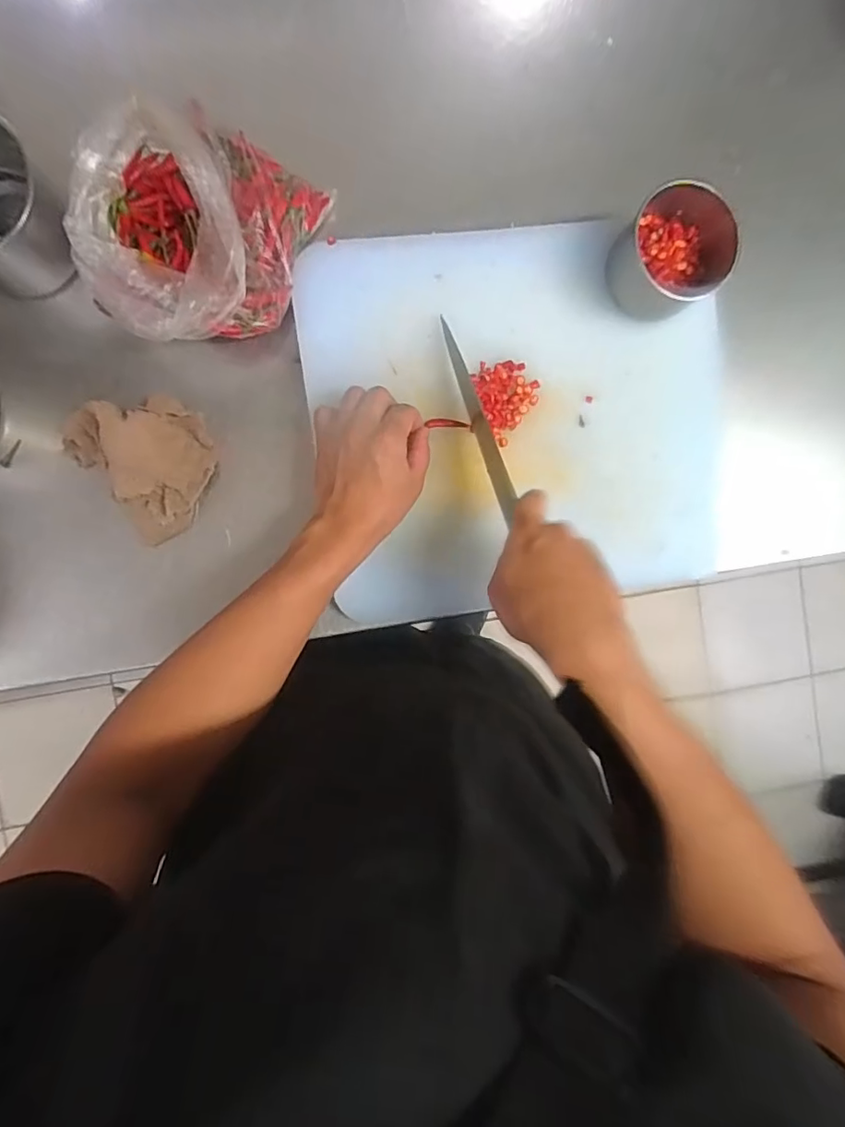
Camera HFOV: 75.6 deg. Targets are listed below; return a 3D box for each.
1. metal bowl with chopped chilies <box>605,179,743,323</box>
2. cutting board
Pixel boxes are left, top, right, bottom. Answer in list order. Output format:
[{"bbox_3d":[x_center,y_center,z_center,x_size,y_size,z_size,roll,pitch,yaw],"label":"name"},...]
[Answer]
[{"bbox_3d":[0.220,-0.273,0.475,0.093,0.067,0.097,0,93,-6],"label":"metal bowl with chopped chilies"},{"bbox_3d":[0.097,-0.132,0.513,0.381,0.034,0.340,-7,93,-6],"label":"cutting board"}]

